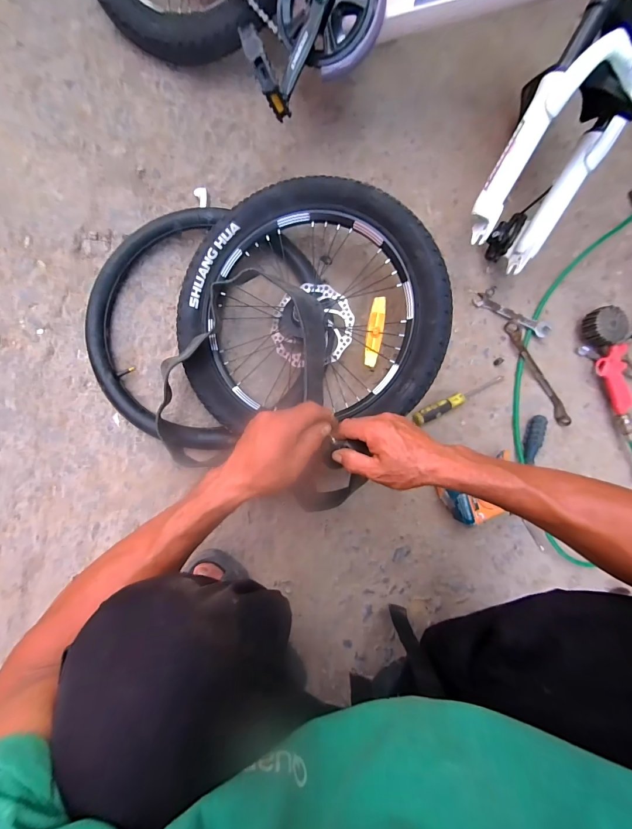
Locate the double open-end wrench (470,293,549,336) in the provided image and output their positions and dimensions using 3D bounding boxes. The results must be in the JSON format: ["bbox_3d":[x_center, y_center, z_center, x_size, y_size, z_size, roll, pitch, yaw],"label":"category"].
[{"bbox_3d":[0.394,-0.199,0.656,0.163,0.008,0.031,23,86,-2],"label":"double open-end wrench"}]

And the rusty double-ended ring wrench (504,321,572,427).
[{"bbox_3d":[0.438,-0.081,0.647,0.029,0.017,0.226,-28,89,-5],"label":"rusty double-ended ring wrench"}]

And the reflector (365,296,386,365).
[{"bbox_3d":[0.095,-0.132,0.528,0.025,0.007,0.108,8,97,9],"label":"reflector"}]

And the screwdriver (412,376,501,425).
[{"bbox_3d":[0.274,-0.030,0.624,0.194,0.026,0.024,-24,89,-5],"label":"screwdriver"}]

